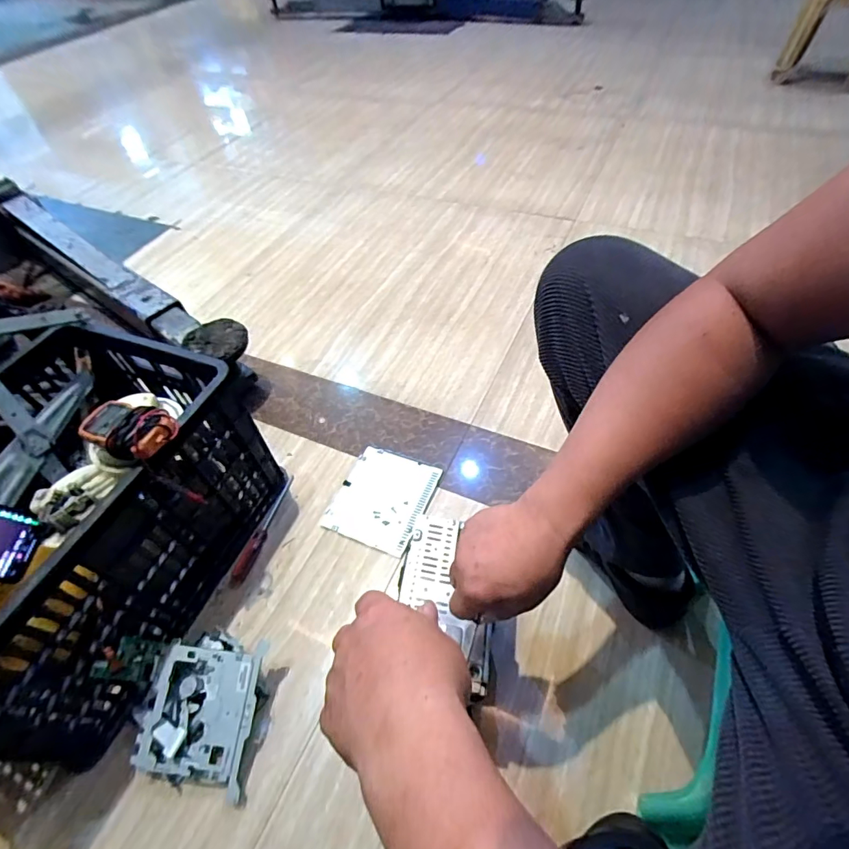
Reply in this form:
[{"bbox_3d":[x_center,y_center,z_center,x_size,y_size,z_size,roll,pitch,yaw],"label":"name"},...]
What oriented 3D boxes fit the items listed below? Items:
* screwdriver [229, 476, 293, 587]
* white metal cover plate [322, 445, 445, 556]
[{"bbox_3d":[-0.270,0.174,0.776,0.022,0.023,0.204,11,53,14],"label":"screwdriver"},{"bbox_3d":[-0.073,0.125,0.803,0.161,0.007,0.180,15,54,16],"label":"white metal cover plate"}]

